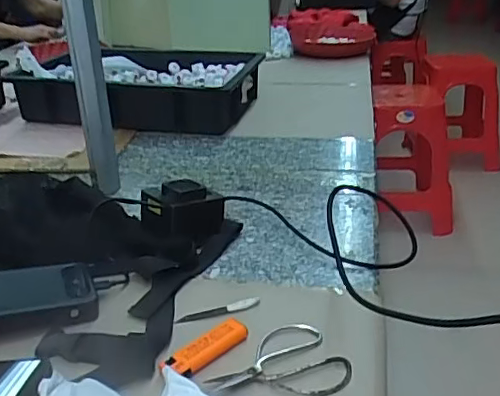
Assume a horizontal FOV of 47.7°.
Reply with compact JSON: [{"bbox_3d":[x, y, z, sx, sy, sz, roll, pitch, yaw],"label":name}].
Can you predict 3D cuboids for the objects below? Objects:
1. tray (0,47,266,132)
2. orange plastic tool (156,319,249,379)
[{"bbox_3d":[-0.227,-0.234,1.169,0.466,0.097,0.312,8,28,22],"label":"tray"},{"bbox_3d":[-0.037,0.126,0.471,0.022,0.014,0.080,19,34,38],"label":"orange plastic tool"}]

